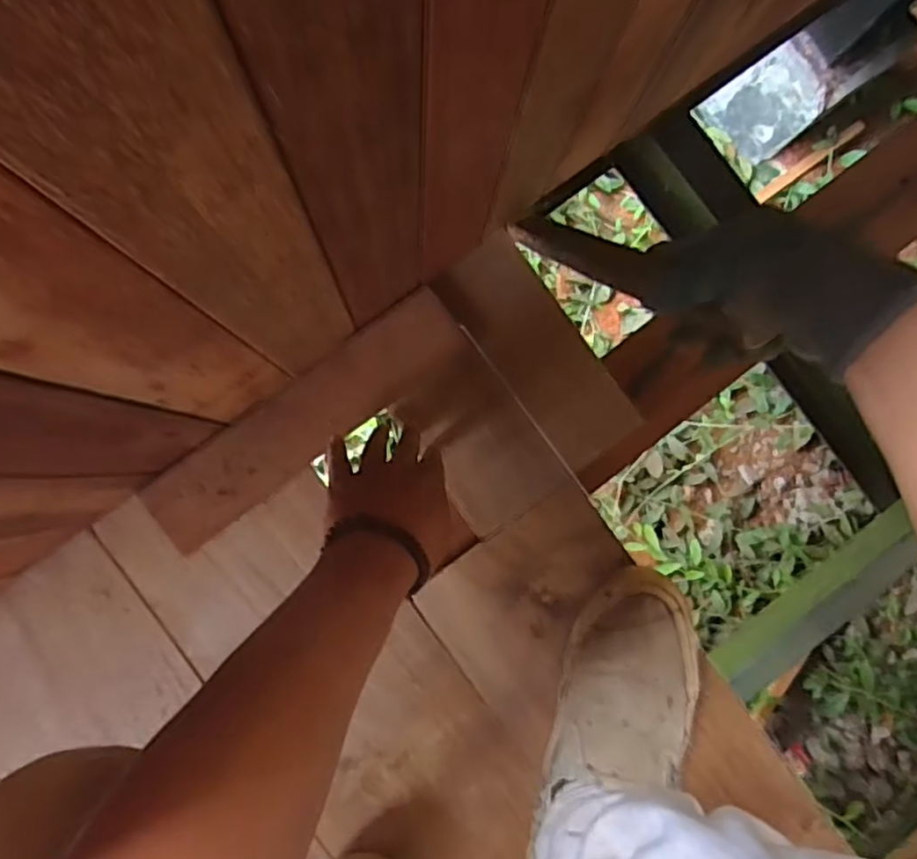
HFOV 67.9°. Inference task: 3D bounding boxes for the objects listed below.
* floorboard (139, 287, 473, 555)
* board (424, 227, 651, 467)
[{"bbox_3d":[-0.122,-0.010,0.563,0.284,0.017,0.064,-37,90,-6],"label":"floorboard"},{"bbox_3d":[0.072,-0.068,0.600,0.078,0.022,0.206,-37,90,-5],"label":"board"}]

